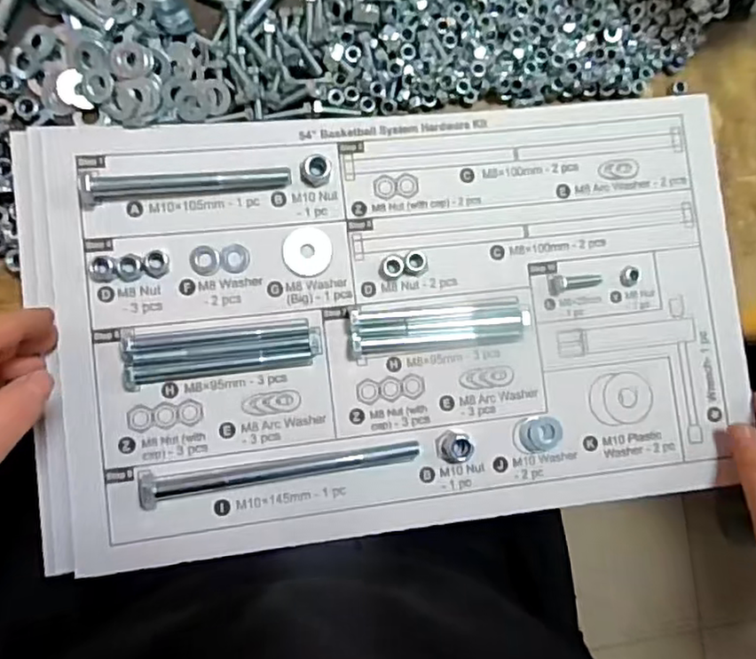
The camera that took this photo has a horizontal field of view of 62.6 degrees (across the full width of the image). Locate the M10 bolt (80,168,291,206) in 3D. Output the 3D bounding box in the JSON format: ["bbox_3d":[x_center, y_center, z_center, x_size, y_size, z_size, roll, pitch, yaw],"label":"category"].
[{"bbox_3d":[-0.106,-0.082,0.347,0.112,0.013,0.014,-6,87,-8],"label":"M10 bolt"}]

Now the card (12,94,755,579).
[{"bbox_3d":[0.015,-0.008,0.360,0.398,0.017,0.243,-6,87,-8],"label":"card"}]

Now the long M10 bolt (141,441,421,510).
[{"bbox_3d":[-0.051,0.076,0.340,0.149,0.015,0.015,-8,88,-8],"label":"long M10 bolt"}]

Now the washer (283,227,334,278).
[{"bbox_3d":[-0.040,-0.045,0.358,0.028,0.004,0.028,0,86,-8],"label":"washer"}]

